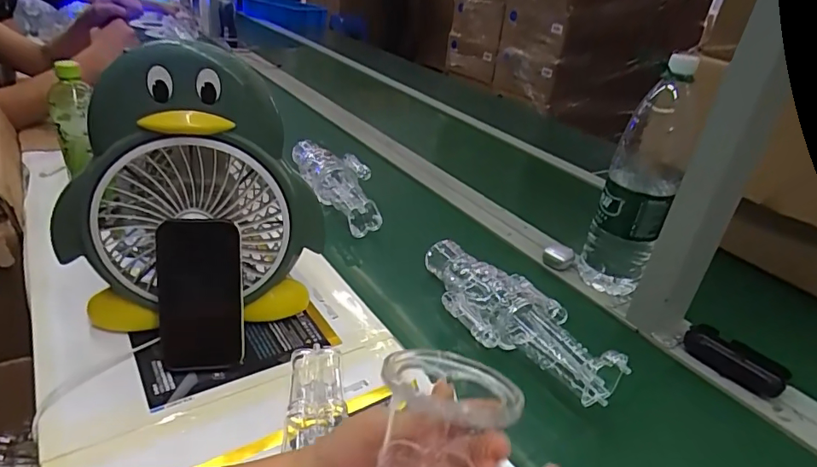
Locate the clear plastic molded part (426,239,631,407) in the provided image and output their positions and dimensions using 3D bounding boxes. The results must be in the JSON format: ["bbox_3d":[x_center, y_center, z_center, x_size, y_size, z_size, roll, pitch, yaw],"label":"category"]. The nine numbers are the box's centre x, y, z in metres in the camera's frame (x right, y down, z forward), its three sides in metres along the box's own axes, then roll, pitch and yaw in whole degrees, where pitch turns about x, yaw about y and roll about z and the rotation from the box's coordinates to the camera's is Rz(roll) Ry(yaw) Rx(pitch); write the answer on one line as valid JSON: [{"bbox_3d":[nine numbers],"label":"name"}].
[{"bbox_3d":[0.122,0.091,0.601,0.109,0.070,0.289,-17,38,-38],"label":"clear plastic molded part"}]

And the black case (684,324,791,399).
[{"bbox_3d":[0.397,0.151,0.606,0.107,0.026,0.053,29,35,33],"label":"black case"}]

